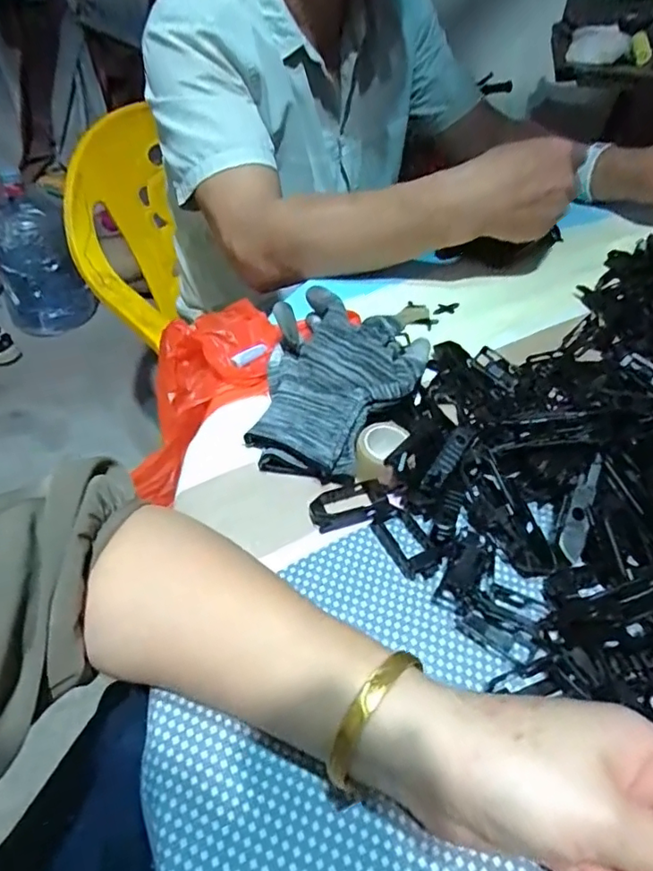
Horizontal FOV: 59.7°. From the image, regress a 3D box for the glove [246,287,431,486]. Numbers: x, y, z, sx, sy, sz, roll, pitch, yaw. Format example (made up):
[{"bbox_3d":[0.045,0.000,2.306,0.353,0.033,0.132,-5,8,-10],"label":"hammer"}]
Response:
[{"bbox_3d":[0.004,-0.036,0.397,0.114,0.055,0.142,12,44,14],"label":"glove"}]

